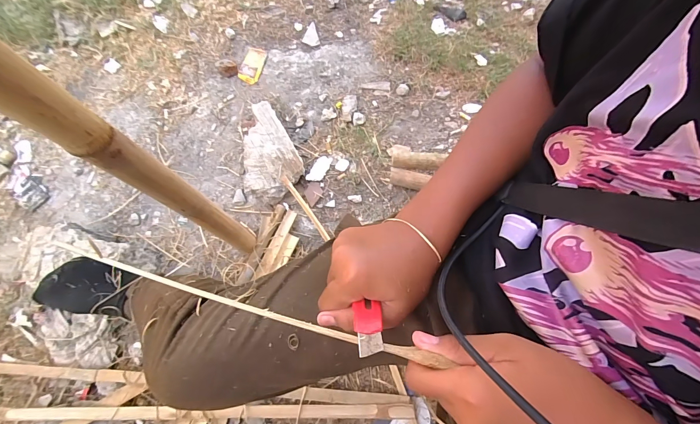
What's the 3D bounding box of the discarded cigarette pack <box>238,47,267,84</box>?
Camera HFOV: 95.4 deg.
[{"bbox_3d":[-0.284,-0.427,0.928,0.062,0.012,0.102,23,93,5],"label":"discarded cigarette pack"}]

